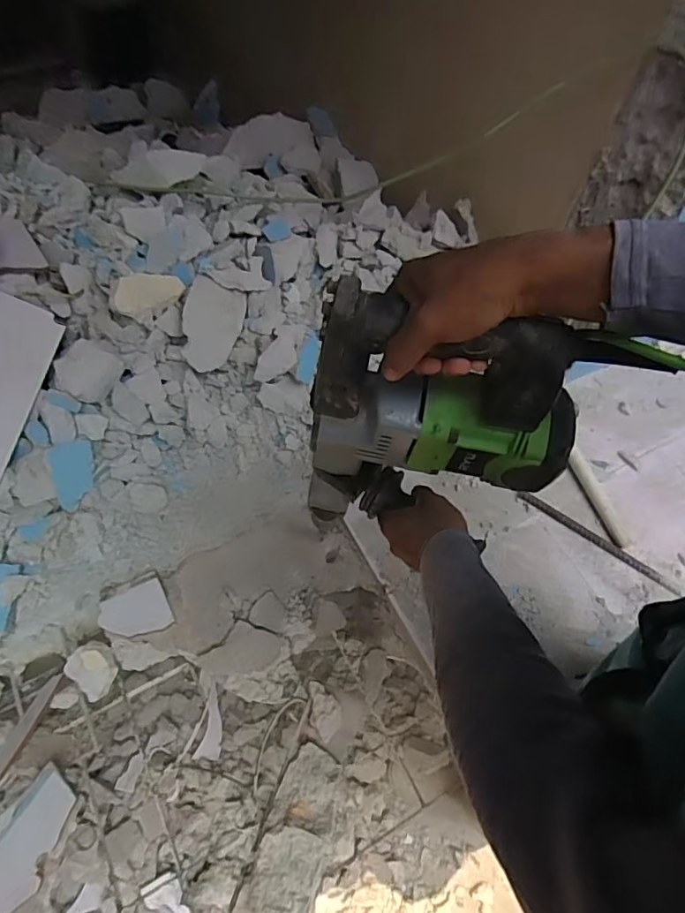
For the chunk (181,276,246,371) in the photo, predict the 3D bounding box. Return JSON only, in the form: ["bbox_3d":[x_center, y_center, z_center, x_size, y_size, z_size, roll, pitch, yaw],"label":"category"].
[{"bbox_3d":[-0.238,-0.234,0.958,0.104,0.025,0.170,30,64,-28],"label":"chunk"}]

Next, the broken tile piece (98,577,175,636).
[{"bbox_3d":[-0.315,0.238,0.820,0.097,0.006,0.079,-25,64,-16],"label":"broken tile piece"}]

